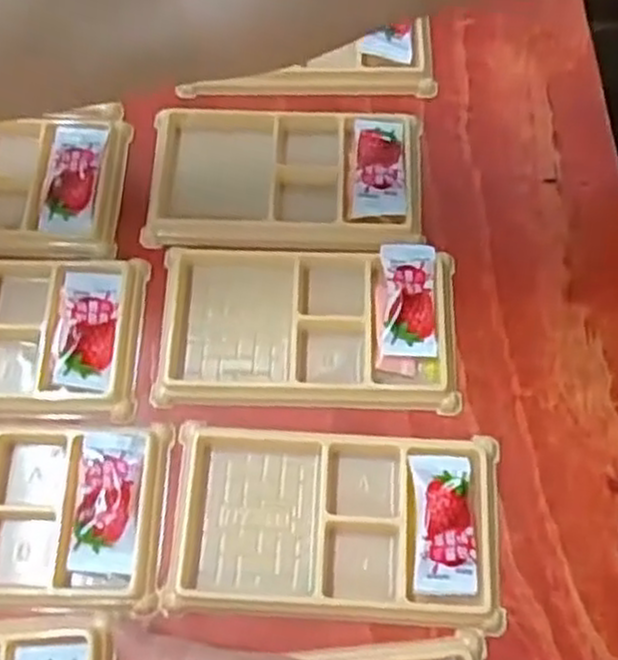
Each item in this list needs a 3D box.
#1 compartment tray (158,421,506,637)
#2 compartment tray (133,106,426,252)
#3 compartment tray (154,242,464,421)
[{"bbox_3d":[0.011,0.080,0.319,0.136,0.015,0.077,4,68,1],"label":"compartment tray"},{"bbox_3d":[-0.011,-0.080,0.382,0.135,0.014,0.081,3,68,0],"label":"compartment tray"},{"bbox_3d":[0.000,-0.004,0.353,0.135,0.014,0.081,1,68,0],"label":"compartment tray"}]

